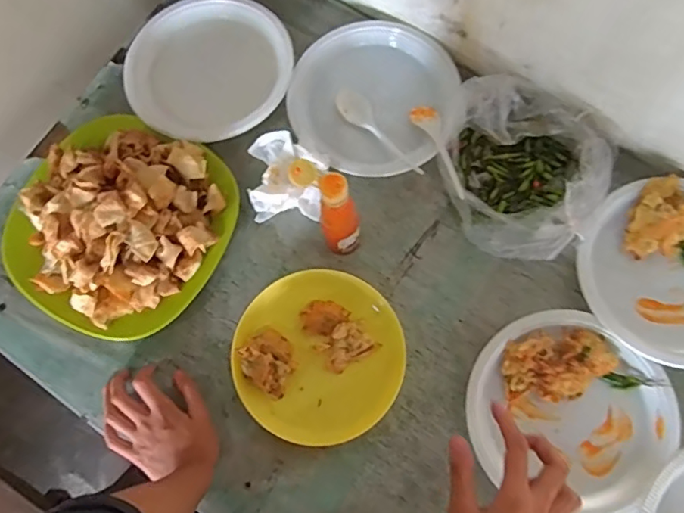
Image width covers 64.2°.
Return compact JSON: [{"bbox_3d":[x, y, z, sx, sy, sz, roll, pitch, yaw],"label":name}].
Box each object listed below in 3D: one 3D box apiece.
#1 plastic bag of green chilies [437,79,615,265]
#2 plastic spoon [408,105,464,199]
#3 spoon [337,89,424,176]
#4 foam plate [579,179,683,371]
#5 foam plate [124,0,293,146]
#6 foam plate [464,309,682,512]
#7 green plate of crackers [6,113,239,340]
[{"bbox_3d":[0.202,-0.098,0.613,0.176,0.057,0.201,21,78,6],"label":"plastic bag of green chilies"},{"bbox_3d":[0.113,-0.120,0.626,0.031,0.014,0.133,-16,61,-2],"label":"plastic spoon"},{"bbox_3d":[0.049,-0.153,0.651,0.144,0.017,0.032,43,81,10],"label":"spoon"},{"bbox_3d":[0.368,0.012,0.598,0.202,0.021,0.210,0,77,2],"label":"foam plate"},{"bbox_3d":[-0.163,-0.235,0.671,0.196,0.019,0.198,0,77,2],"label":"foam plate"},{"bbox_3d":[0.232,0.160,0.565,0.198,0.041,0.186,1,79,-3],"label":"foam plate"},{"bbox_3d":[-0.248,-0.041,0.593,0.223,0.091,0.232,0,77,2],"label":"green plate of crackers"}]

